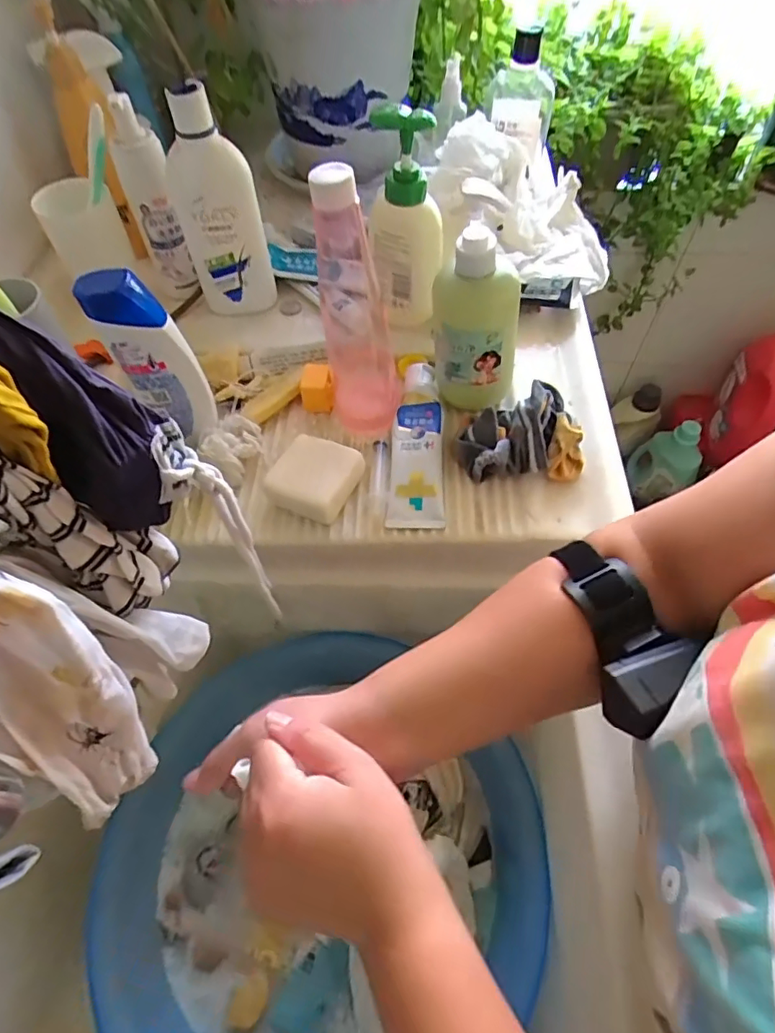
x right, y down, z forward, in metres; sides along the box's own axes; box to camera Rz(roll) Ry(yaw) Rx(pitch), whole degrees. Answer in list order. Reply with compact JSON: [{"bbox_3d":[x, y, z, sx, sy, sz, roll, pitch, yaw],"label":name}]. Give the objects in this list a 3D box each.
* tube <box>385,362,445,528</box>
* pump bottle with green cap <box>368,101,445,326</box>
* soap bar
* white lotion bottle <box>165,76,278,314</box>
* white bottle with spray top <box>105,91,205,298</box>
[{"bbox_3d":[0.027,-0.066,0.476,0.046,0.029,0.157,3,58,3],"label":"tube"},{"bbox_3d":[0.018,-0.257,0.488,0.064,0.176,0.040,5,58,4],"label":"pump bottle with green cap"},{"bbox_3d":[-0.060,-0.034,0.456,0.069,0.025,0.065,24,61,15],"label":"soap bar"},{"bbox_3d":[-0.157,-0.278,0.509,0.073,0.196,0.034,-10,58,-5],"label":"white lotion bottle"},{"bbox_3d":[-0.224,-0.300,0.527,0.044,0.168,0.043,-15,59,-9],"label":"white bottle with spray top"}]

